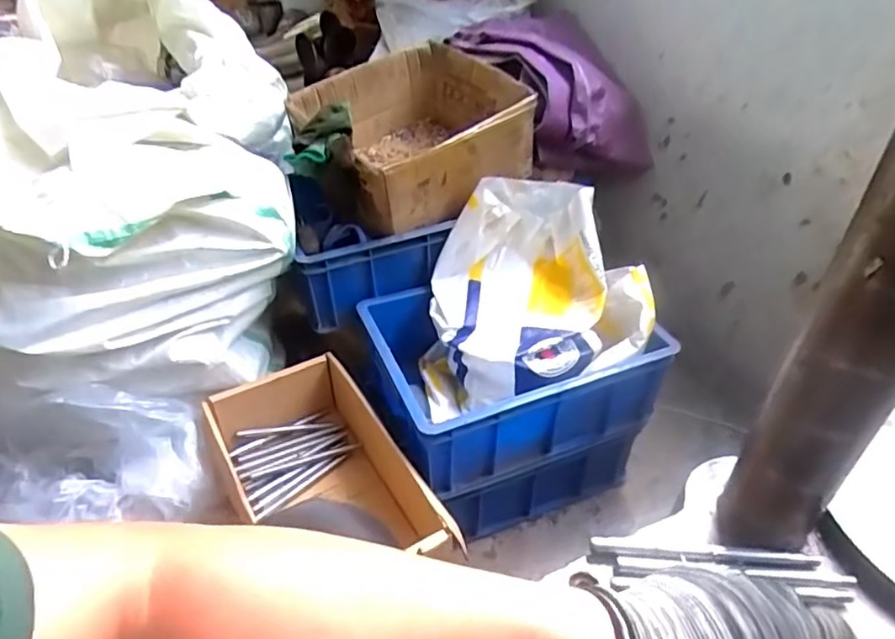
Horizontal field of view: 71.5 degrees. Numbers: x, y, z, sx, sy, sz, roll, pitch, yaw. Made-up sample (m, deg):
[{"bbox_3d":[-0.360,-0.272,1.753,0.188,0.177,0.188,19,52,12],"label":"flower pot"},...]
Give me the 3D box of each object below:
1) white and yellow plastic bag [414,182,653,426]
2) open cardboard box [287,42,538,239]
[{"bbox_3d":[0.128,-0.032,0.947,0.321,0.243,0.281,-1,39,-3],"label":"white and yellow plastic bag"},{"bbox_3d":[-0.052,-0.303,1.012,0.310,0.165,0.309,-26,46,-29],"label":"open cardboard box"}]

